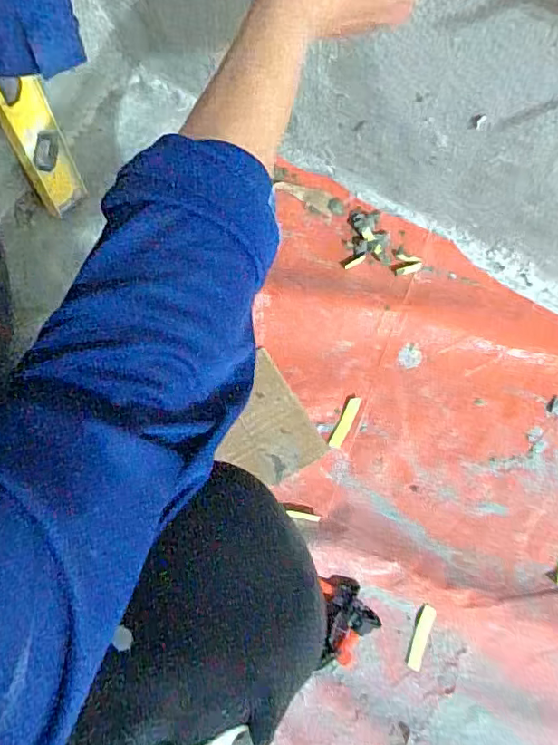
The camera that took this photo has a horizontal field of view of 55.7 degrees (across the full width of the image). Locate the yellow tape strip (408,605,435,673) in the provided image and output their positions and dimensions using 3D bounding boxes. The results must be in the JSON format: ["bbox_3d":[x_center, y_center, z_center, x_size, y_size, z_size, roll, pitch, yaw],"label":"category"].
[{"bbox_3d":[0.142,0.265,0.527,0.013,0.007,0.062,17,76,9],"label":"yellow tape strip"}]

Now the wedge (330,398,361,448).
[{"bbox_3d":[0.074,0.056,0.592,0.014,0.007,0.063,23,77,10],"label":"wedge"}]

